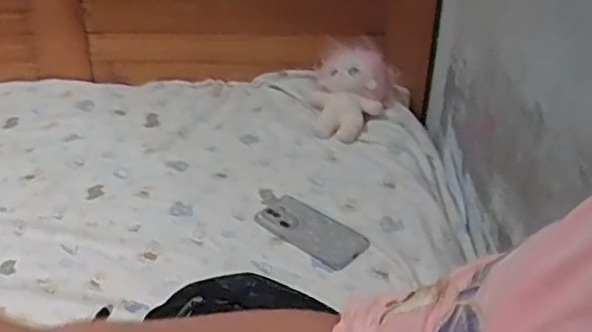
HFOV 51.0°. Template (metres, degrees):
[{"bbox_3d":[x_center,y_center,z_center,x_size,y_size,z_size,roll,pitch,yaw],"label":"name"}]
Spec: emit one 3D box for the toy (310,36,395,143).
[{"bbox_3d":[0.116,-0.168,1.260,0.154,0.127,0.256,5,31,7],"label":"toy"}]

